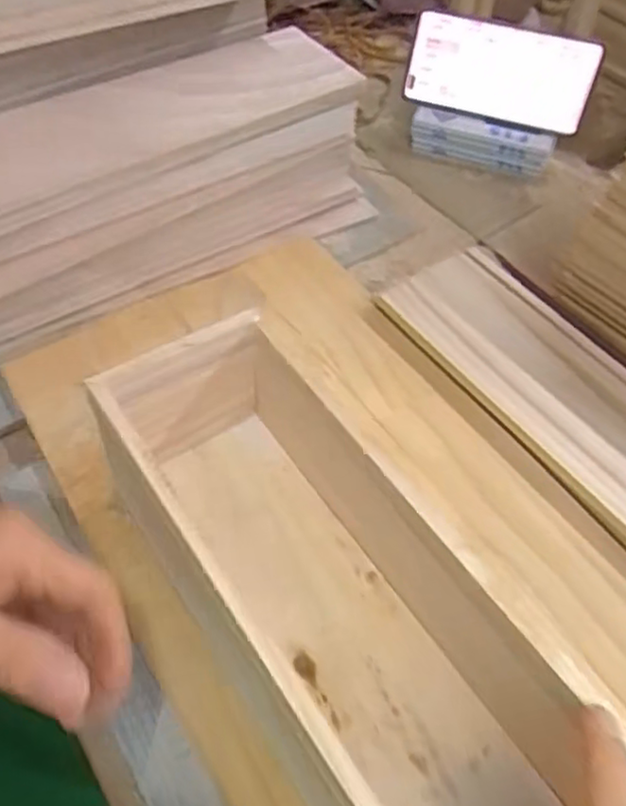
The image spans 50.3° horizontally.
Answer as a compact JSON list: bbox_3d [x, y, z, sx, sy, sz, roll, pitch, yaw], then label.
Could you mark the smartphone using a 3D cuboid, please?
[{"bbox_3d":[0.163,-0.288,0.585,0.157,0.076,0.016,21,46,14],"label":"smartphone"}]

